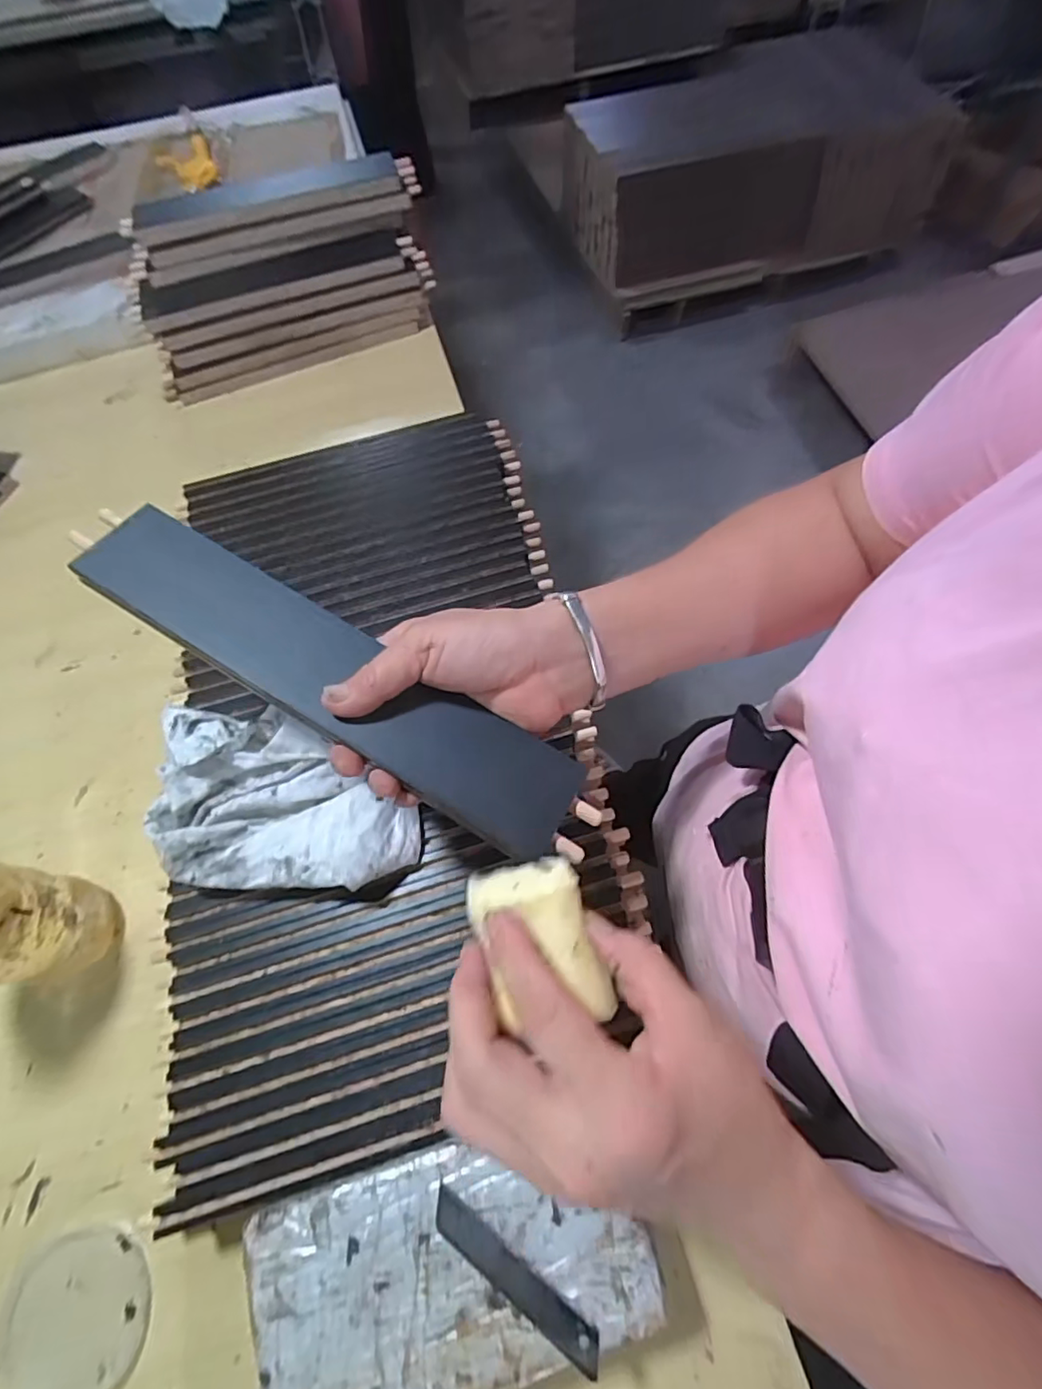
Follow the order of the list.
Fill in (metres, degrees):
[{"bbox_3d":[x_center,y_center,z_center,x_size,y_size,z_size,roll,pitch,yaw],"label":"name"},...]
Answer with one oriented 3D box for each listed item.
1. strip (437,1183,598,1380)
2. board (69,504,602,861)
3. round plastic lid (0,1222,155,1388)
[{"bbox_3d":[-0.004,0.289,0.292,0.098,0.004,0.016,32,70,16],"label":"strip"},{"bbox_3d":[-0.099,-0.012,0.301,0.299,0.017,0.057,31,69,9],"label":"board"},{"bbox_3d":[-0.259,0.363,0.339,0.084,0.011,0.084,0,65,0],"label":"round plastic lid"}]

